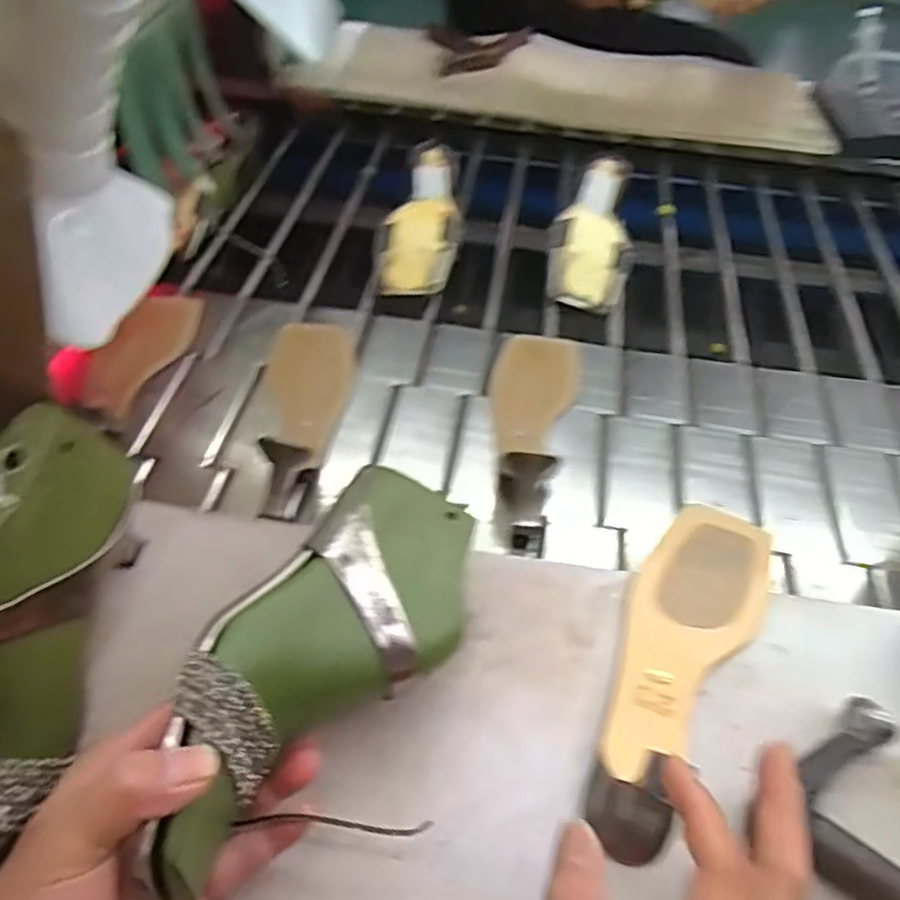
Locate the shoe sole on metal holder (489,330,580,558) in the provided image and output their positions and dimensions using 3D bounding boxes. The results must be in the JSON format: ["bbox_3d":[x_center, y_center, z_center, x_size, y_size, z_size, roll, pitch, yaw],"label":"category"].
[{"bbox_3d":[0.069,-0.035,0.605,0.079,0.048,0.252,12,50,6],"label":"shoe sole on metal holder"}]

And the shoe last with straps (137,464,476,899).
[{"bbox_3d":[-0.060,0.102,0.350,0.085,0.072,0.224,28,48,18],"label":"shoe last with straps"}]

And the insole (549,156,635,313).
[{"bbox_3d":[0.157,-0.248,0.757,0.083,0.030,0.210,11,66,5],"label":"insole"}]

